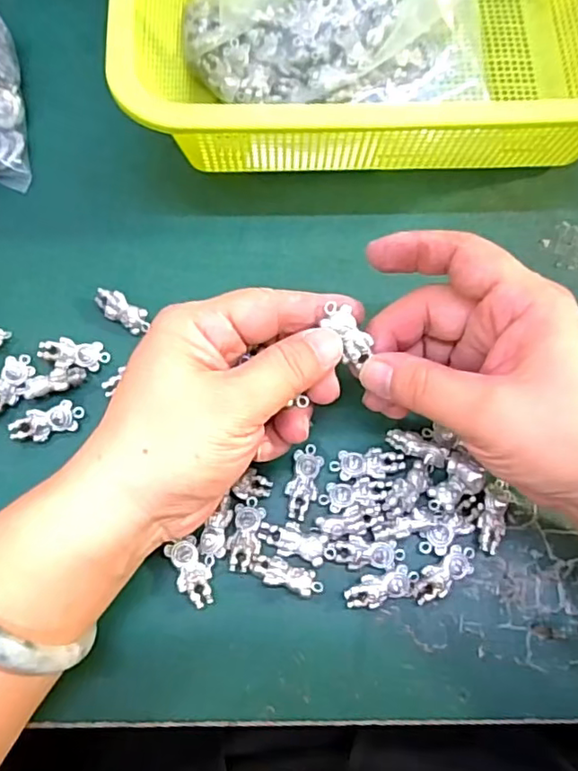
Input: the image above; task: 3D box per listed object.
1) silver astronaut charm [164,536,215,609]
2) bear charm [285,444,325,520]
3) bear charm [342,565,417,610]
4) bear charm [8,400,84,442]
[{"bbox_3d":[-0.043,0.083,0.261,0.014,0.005,0.029,-23,73,-7],"label":"silver astronaut charm"},{"bbox_3d":[0.007,0.044,0.274,0.014,0.004,0.034,12,72,4],"label":"bear charm"},{"bbox_3d":[0.041,0.089,0.261,0.033,0.007,0.013,-18,73,-6],"label":"bear charm"},{"bbox_3d":[-0.115,0.018,0.282,0.034,0.004,0.015,-17,72,-5],"label":"bear charm"}]

